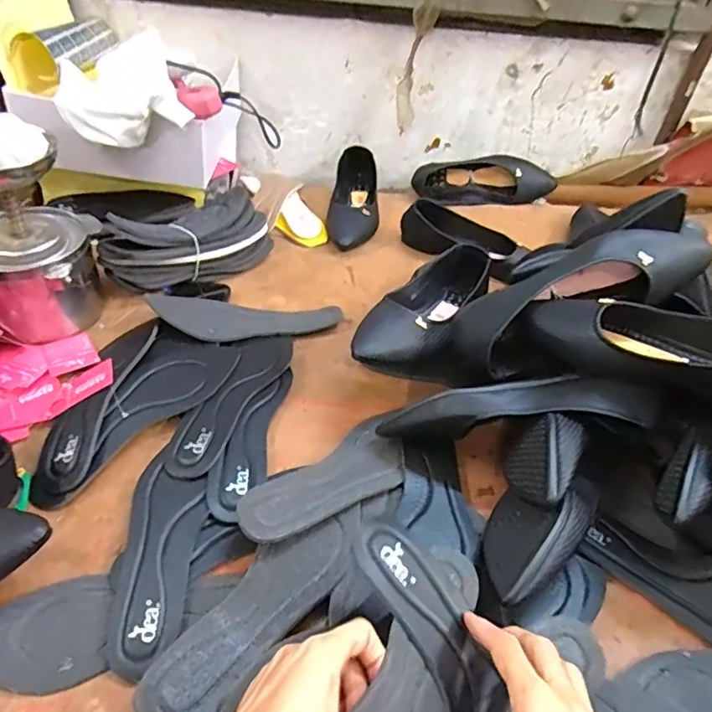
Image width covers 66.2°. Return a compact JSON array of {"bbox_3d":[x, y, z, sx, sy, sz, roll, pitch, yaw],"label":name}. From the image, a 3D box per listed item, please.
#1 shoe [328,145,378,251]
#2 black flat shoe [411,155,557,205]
[{"bbox_3d":[0.000,-0.278,0.954,0.084,0.065,0.244,6,43,0],"label":"shoe"},{"bbox_3d":[0.238,-0.325,1.023,0.259,0.075,0.054,4,43,-2],"label":"black flat shoe"}]

